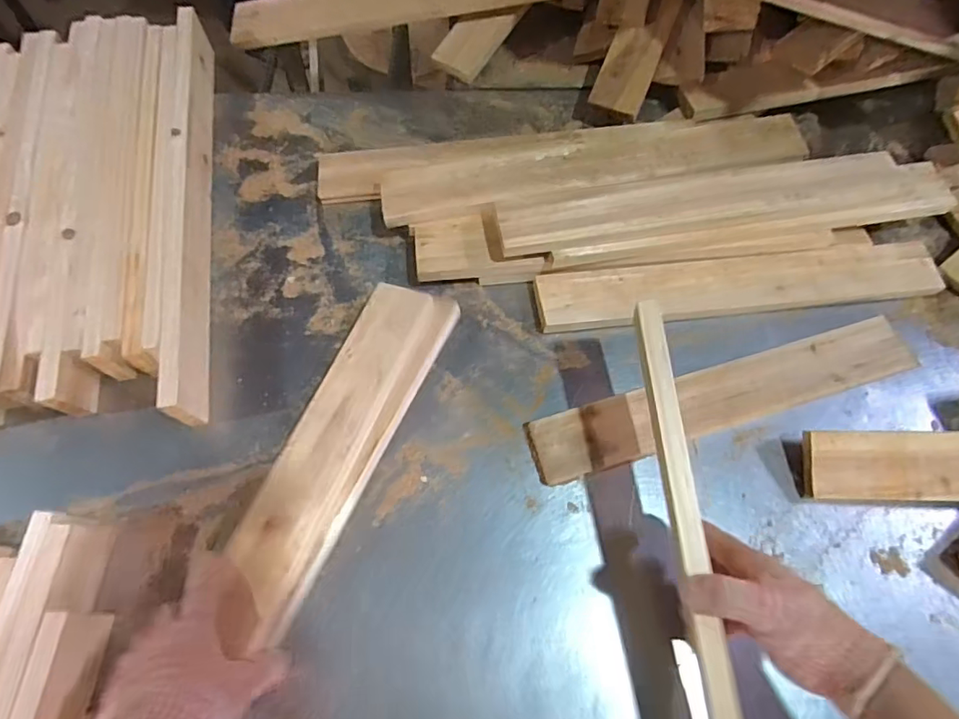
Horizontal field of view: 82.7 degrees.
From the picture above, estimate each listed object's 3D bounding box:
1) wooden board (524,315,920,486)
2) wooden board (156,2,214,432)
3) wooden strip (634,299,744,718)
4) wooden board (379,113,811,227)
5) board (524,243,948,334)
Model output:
[{"bbox_3d":[0.277,0.039,0.606,0.458,0.026,0.070,-16,69,-9],"label":"wooden board"},{"bbox_3d":[-0.349,-0.196,0.664,0.023,0.075,0.566,-8,68,-6],"label":"wooden board"},{"bbox_3d":[0.175,0.183,0.432,0.023,0.020,0.483,-5,75,-5],"label":"wooden strip"},{"bbox_3d":[0.146,-0.242,0.675,0.531,0.025,0.094,-11,66,-6],"label":"wooden board"},{"bbox_3d":[0.319,-0.091,0.659,0.501,0.034,0.077,-7,67,-5],"label":"board"}]

